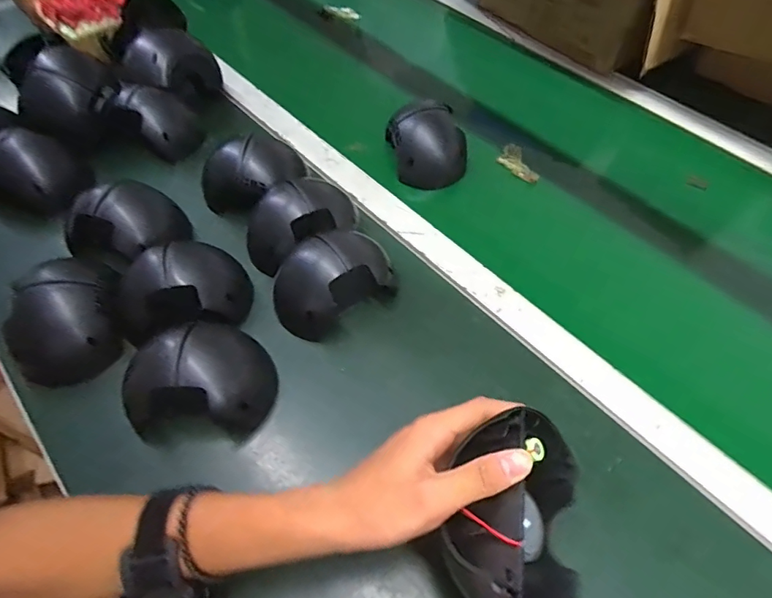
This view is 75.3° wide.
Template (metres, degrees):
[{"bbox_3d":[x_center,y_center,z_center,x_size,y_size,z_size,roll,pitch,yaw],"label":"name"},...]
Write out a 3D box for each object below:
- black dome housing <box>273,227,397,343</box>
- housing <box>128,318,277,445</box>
[{"bbox_3d":[-0.055,-0.023,0.505,0.125,0.078,0.078,-30,60,-20],"label":"black dome housing"},{"bbox_3d":[-0.165,0.076,0.448,0.126,0.072,0.100,-24,58,-16],"label":"housing"}]

